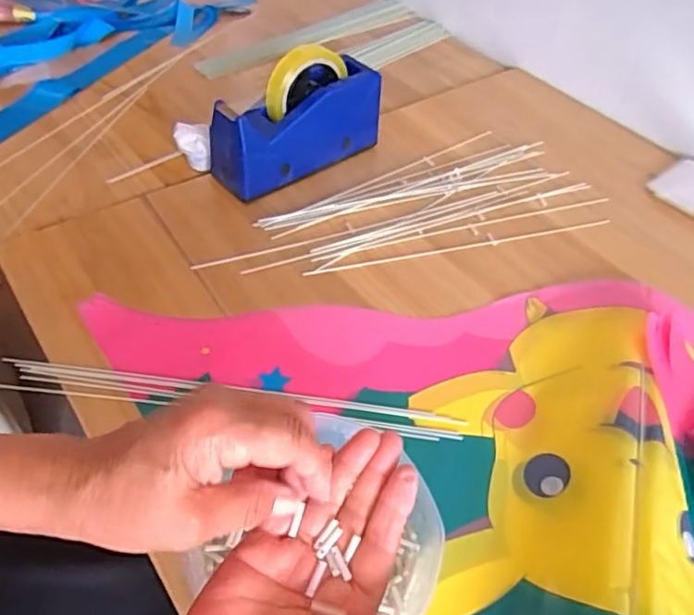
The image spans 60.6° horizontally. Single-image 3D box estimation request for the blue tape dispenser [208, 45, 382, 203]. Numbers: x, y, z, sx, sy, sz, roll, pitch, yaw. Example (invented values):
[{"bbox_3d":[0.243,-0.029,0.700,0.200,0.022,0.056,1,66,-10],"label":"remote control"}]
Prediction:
[{"bbox_3d":[-0.053,-0.215,0.668,0.077,0.123,0.210,35,54,26],"label":"blue tape dispenser"}]

